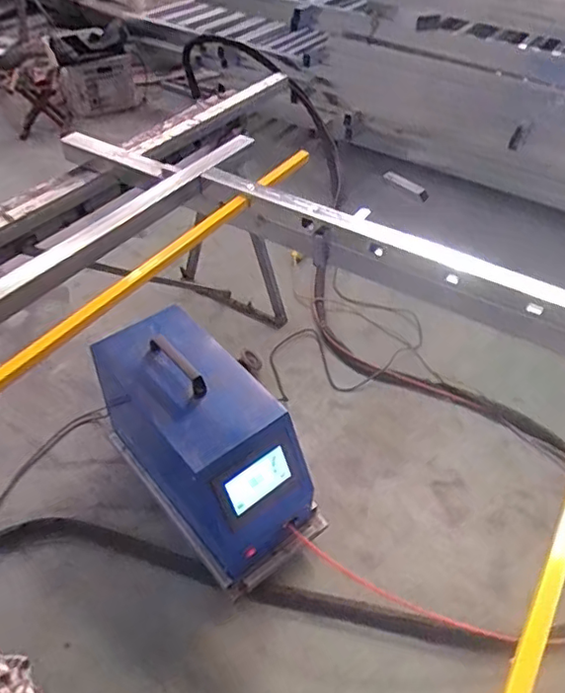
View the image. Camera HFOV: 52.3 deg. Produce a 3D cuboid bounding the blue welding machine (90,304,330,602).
[{"bbox_3d":[-0.190,0.222,1.415,0.299,0.405,0.597,-29,53,-28],"label":"blue welding machine"}]

